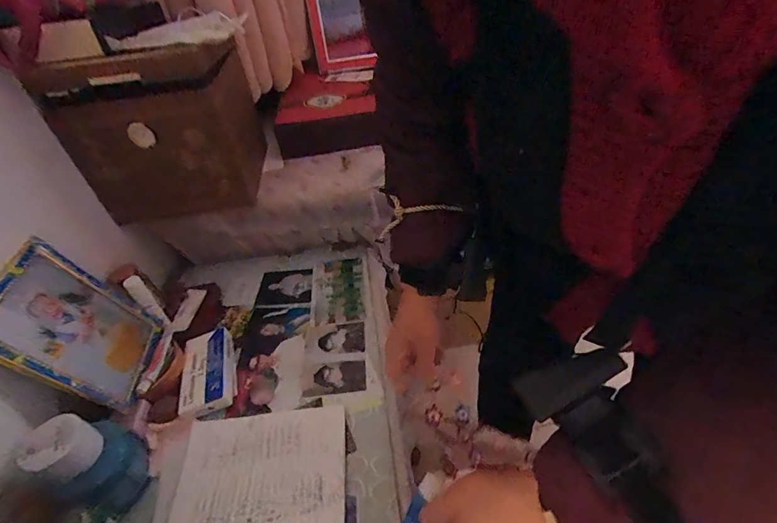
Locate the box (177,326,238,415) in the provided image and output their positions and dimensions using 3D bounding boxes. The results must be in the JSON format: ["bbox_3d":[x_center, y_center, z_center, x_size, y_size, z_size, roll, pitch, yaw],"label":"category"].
[{"bbox_3d":[-0.247,0.151,0.556,0.066,0.034,0.128,-12,42,-6],"label":"box"}]

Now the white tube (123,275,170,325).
[{"bbox_3d":[-0.347,0.056,0.575,0.016,0.083,0.023,0,36,46],"label":"white tube"}]

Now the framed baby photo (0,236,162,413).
[{"bbox_3d":[-0.365,0.076,0.470,0.015,0.186,0.148,-24,41,10],"label":"framed baby photo"}]

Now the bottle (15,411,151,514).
[{"bbox_3d":[-0.319,0.214,0.432,0.080,0.111,0.077,17,47,25],"label":"bottle"}]

